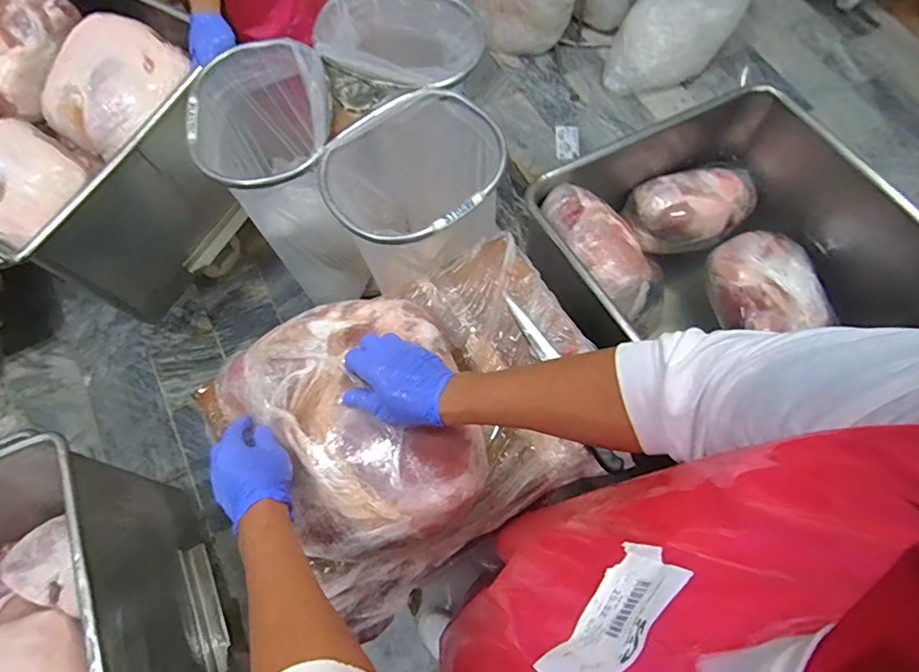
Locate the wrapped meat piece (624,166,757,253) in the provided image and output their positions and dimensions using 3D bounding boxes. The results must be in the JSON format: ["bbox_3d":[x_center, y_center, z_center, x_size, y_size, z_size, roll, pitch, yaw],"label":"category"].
[{"bbox_3d":[0.582,-0.319,1.293,0.304,0.101,0.180,-12,68,-7],"label":"wrapped meat piece"}]

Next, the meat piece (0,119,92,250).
[{"bbox_3d":[-0.911,-0.319,1.047,0.227,0.124,0.189,-42,75,-17],"label":"meat piece"}]

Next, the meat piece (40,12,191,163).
[{"bbox_3d":[-0.757,-0.558,1.118,0.178,0.168,0.293,34,70,12],"label":"meat piece"}]

